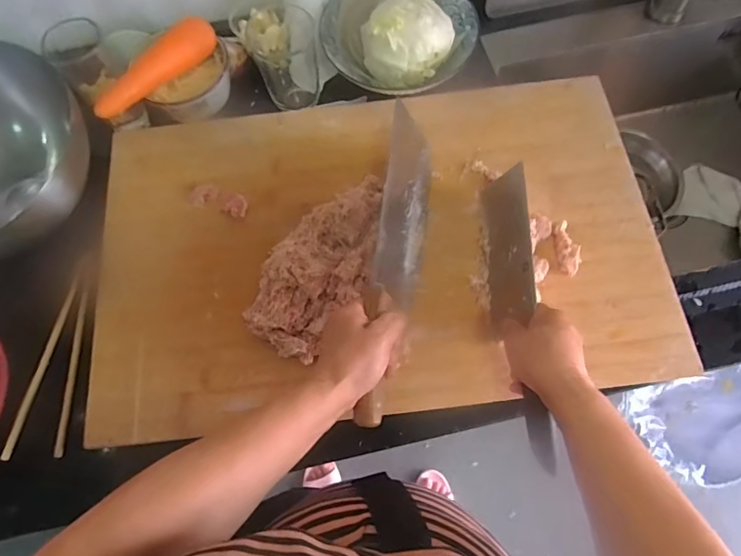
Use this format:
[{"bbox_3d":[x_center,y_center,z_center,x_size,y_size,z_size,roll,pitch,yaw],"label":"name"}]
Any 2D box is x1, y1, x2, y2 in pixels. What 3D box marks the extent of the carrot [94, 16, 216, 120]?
[{"bbox_3d":[-0.259,-0.252,0.554,0.035,0.034,0.172,38,75,14],"label":"carrot"}]

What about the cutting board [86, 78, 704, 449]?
[{"bbox_3d":[0.005,-0.044,0.535,0.637,0.027,0.379,-7,70,0],"label":"cutting board"}]

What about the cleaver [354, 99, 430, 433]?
[{"bbox_3d":[0.019,-0.020,0.464,0.026,0.090,0.323,-2,66,31],"label":"cleaver"}]

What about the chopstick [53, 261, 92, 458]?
[{"bbox_3d":[-0.338,0.087,0.526,0.009,0.011,0.218,-3,70,1],"label":"chopstick"}]

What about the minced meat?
[{"bbox_3d":[-0.046,-0.017,0.509,0.102,0.046,0.211,34,75,13],"label":"minced meat"}]

